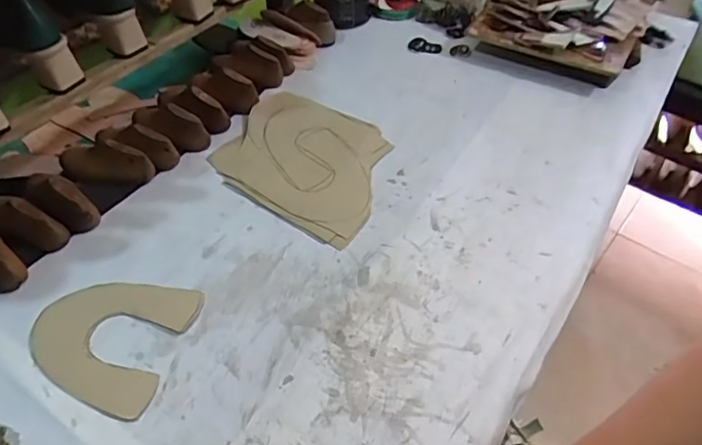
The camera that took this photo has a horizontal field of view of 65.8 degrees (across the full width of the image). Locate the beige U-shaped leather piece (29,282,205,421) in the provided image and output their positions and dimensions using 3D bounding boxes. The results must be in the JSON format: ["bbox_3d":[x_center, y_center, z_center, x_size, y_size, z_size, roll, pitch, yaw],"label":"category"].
[{"bbox_3d":[-0.271,0.125,0.603,0.165,0.004,0.151,12,50,11],"label":"beige U-shaped leather piece"}]

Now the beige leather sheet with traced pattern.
[{"bbox_3d":[-0.063,-0.098,0.790,0.273,0.014,0.220,27,54,23],"label":"beige leather sheet with traced pattern"}]

